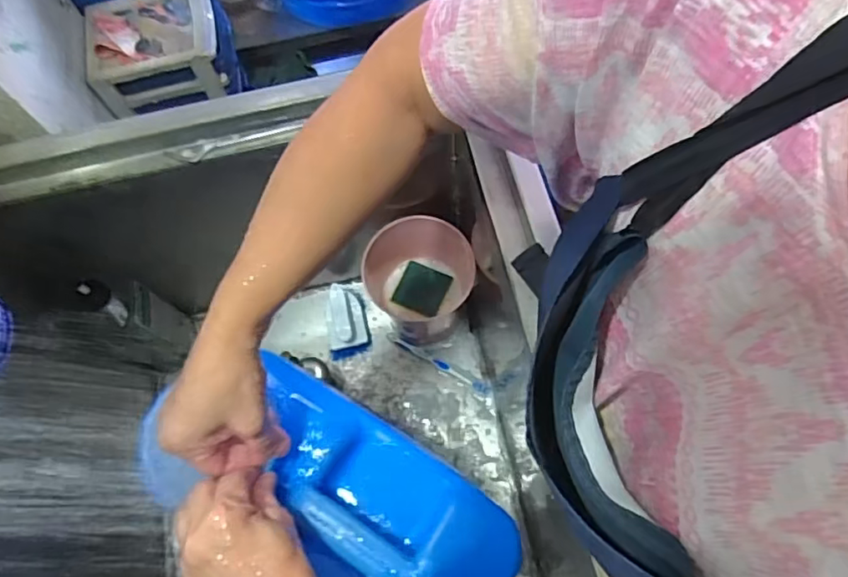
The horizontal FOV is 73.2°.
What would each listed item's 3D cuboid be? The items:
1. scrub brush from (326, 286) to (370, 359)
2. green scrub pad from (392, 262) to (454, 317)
[{"bbox_3d":[-0.125,0.048,0.884,0.068,0.068,0.102,-16,69,-4],"label":"scrub brush"},{"bbox_3d":[-0.003,0.000,0.846,0.071,0.007,0.072,22,71,11],"label":"green scrub pad"}]

